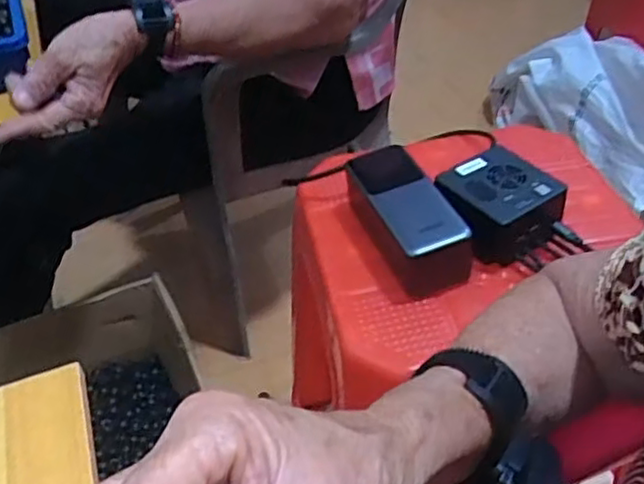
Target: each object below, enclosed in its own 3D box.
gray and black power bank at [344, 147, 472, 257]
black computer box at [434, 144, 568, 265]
[{"bbox_3d":[0.065,-0.037,0.538,0.051,0.012,0.122,-15,43,-12],"label":"gray and black power bank"},{"bbox_3d":[0.139,-0.029,0.549,0.079,0.051,0.077,-20,45,-17],"label":"black computer box"}]

